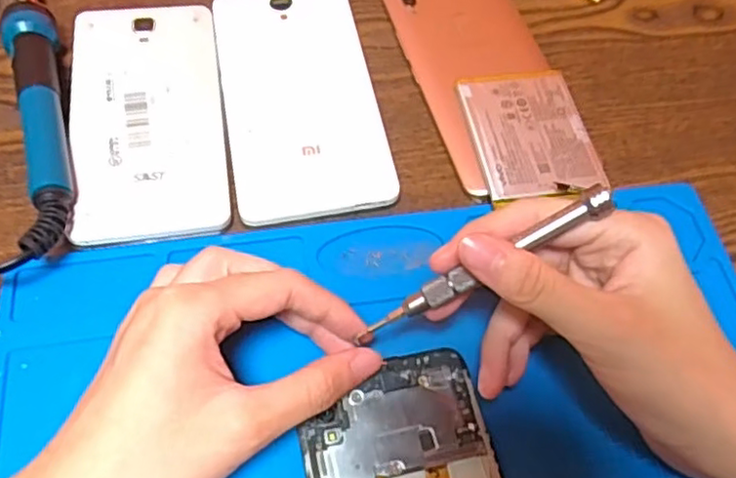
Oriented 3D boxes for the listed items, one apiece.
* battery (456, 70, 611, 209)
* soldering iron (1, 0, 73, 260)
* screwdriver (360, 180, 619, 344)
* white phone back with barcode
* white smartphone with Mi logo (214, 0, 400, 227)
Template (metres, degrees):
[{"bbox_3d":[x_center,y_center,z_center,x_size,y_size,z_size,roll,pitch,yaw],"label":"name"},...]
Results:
[{"bbox_3d":[0.081,-0.054,0.328,0.058,0.004,0.078,-7,59,-7],"label":"battery"},{"bbox_3d":[-0.166,-0.087,0.329,0.022,0.028,0.231,-13,62,-11],"label":"soldering iron"},{"bbox_3d":[0.043,0.009,0.240,0.098,0.008,0.009,-29,63,8],"label":"screwdriver"},{"bbox_3d":[-0.108,-0.061,0.325,0.070,0.014,0.139,-8,61,-8],"label":"white phone back with barcode"},{"bbox_3d":[-0.035,-0.076,0.339,0.075,0.009,0.149,-8,61,-8],"label":"white smartphone with Mi logo"}]

